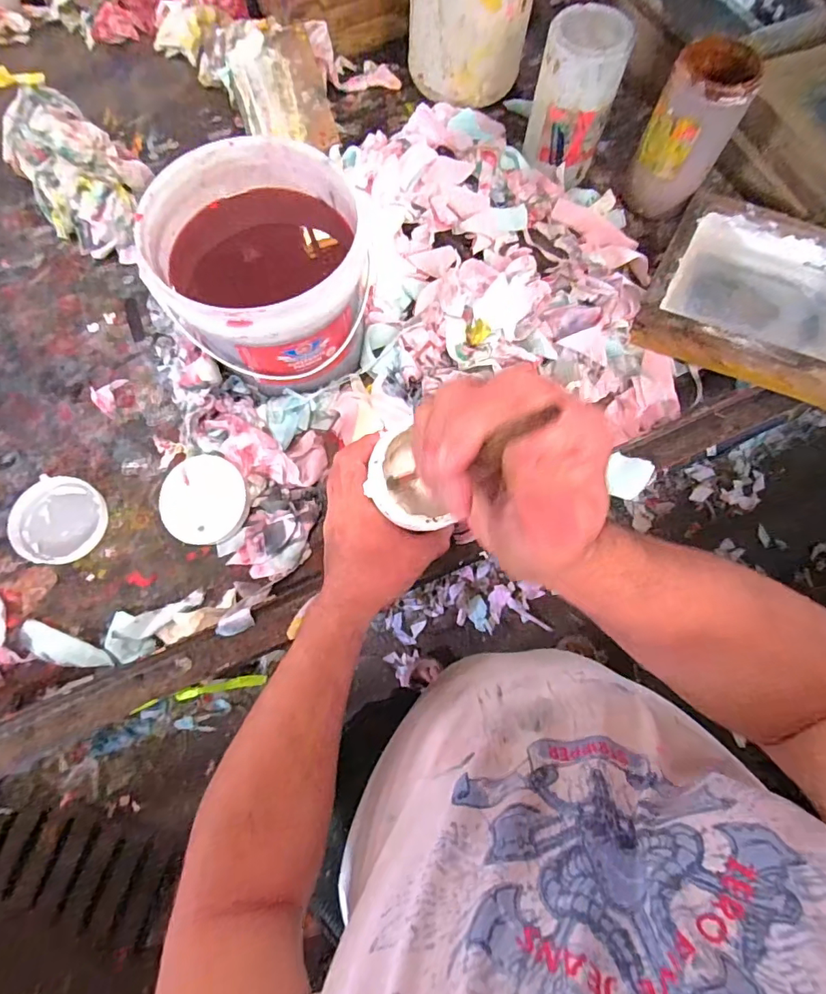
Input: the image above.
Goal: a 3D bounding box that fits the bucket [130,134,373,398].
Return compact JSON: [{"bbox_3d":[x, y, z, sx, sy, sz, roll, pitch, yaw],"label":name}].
[{"bbox_3d":[-0.149,-0.217,0.528,0.193,0.185,0.191,0,72,-1],"label":"bucket"}]

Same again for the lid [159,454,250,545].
[{"bbox_3d":[-0.225,0.002,0.535,0.094,0.012,0.091,0,81,-1],"label":"lid"}]

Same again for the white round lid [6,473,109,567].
[{"bbox_3d":[-0.383,0.024,0.534,0.100,0.012,0.089,29,75,7],"label":"white round lid"}]

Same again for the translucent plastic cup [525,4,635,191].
[{"bbox_3d":[0.198,-0.490,0.633,0.090,0.173,0.084,0,72,-1],"label":"translucent plastic cup"}]

